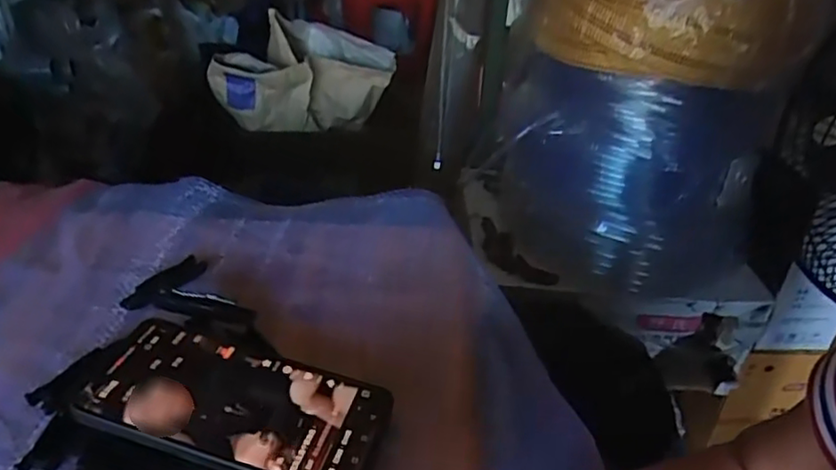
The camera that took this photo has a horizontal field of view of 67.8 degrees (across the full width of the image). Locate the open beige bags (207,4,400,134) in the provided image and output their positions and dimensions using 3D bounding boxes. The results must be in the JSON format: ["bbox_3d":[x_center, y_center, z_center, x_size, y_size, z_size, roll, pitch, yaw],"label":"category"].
[{"bbox_3d":[-0.215,-0.283,1.166,0.346,0.168,0.154,-17,38,-27],"label":"open beige bags"}]

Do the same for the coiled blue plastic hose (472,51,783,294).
[{"bbox_3d":[0.281,-0.131,0.949,0.346,0.298,0.336,-1,34,-5],"label":"coiled blue plastic hose"}]

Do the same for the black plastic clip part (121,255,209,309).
[{"bbox_3d":[-0.190,0.035,0.463,0.021,0.012,0.064,24,38,27],"label":"black plastic clip part"}]

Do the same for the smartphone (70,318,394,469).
[{"bbox_3d":[-0.100,0.093,0.350,0.162,0.007,0.077,15,35,5],"label":"smartphone"}]

